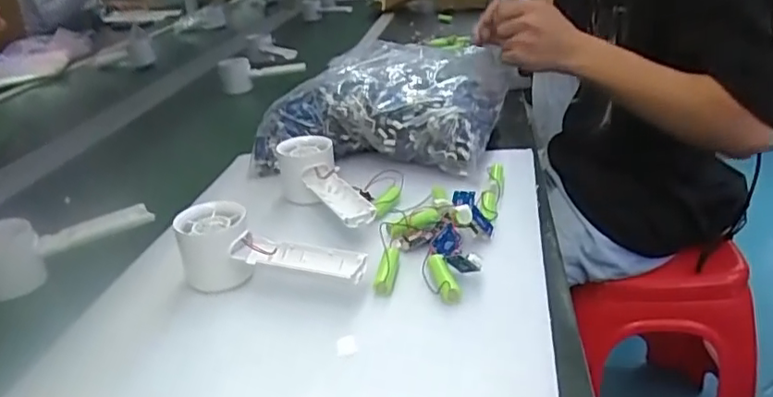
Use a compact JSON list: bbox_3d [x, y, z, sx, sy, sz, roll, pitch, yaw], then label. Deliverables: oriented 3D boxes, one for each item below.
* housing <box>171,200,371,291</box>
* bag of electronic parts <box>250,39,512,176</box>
[{"bbox_3d":[-0.091,0.042,0.484,0.157,0.055,0.055,1,27,12],"label":"housing"},{"bbox_3d":[0.013,-0.138,0.783,0.265,0.084,0.335,4,27,16],"label":"bag of electronic parts"}]

